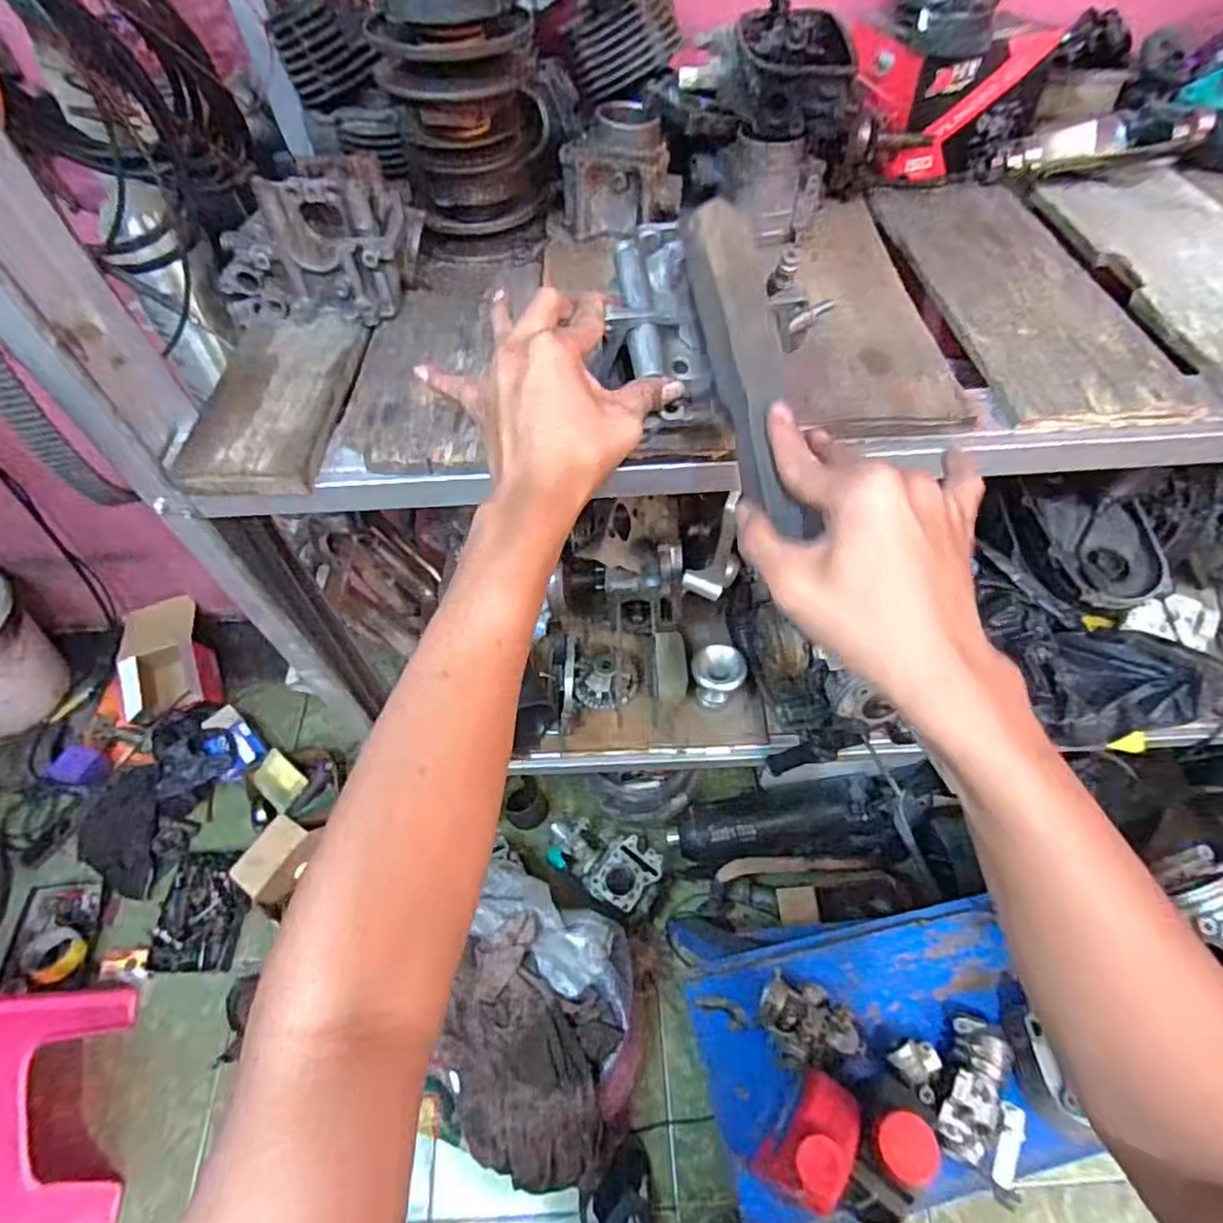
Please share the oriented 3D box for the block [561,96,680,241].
[{"bbox_3d":[0.008,-0.445,0.687,0.110,0.080,0.114,-1,56,3],"label":"block"}]

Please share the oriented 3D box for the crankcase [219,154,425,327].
[{"bbox_3d":[-0.261,-0.339,0.615,0.167,0.097,0.116,-3,56,2],"label":"crankcase"}]

